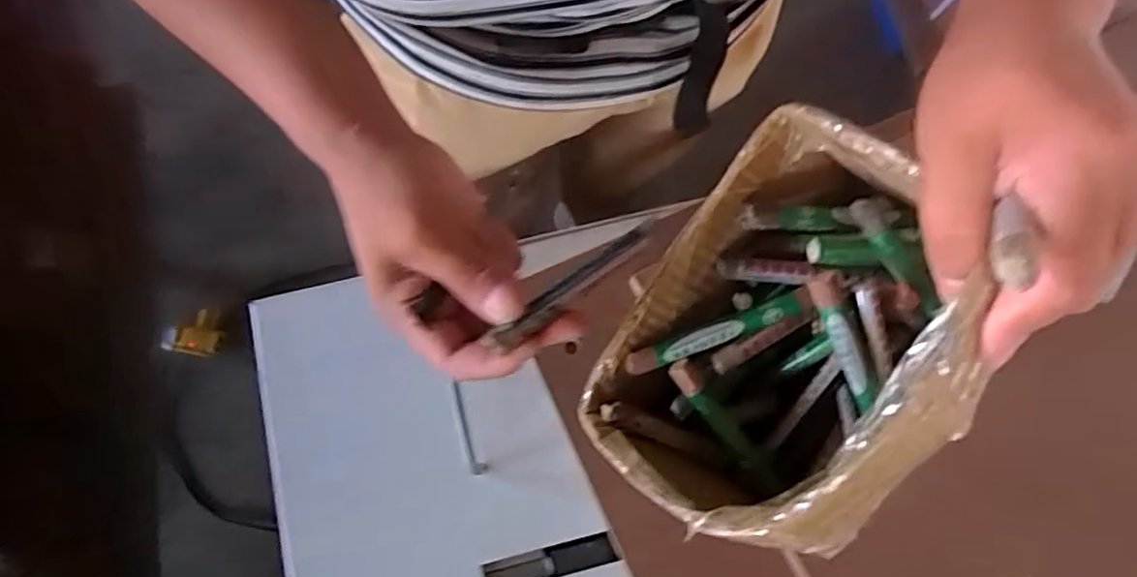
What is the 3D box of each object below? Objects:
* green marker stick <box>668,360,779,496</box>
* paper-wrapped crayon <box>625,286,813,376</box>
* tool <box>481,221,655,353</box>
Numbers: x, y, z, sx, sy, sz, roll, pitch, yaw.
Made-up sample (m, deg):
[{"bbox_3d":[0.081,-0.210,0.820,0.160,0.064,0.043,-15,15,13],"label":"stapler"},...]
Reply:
[{"bbox_3d":[0.086,0.077,0.354,0.011,0.010,0.096,-42,105,-11],"label":"green marker stick"},{"bbox_3d":[0.081,0.023,0.345,0.104,0.015,0.012,-19,77,-7],"label":"paper-wrapped crayon"},{"bbox_3d":[0.003,-0.002,0.302,0.093,0.007,0.011,-37,80,-13],"label":"tool"}]

